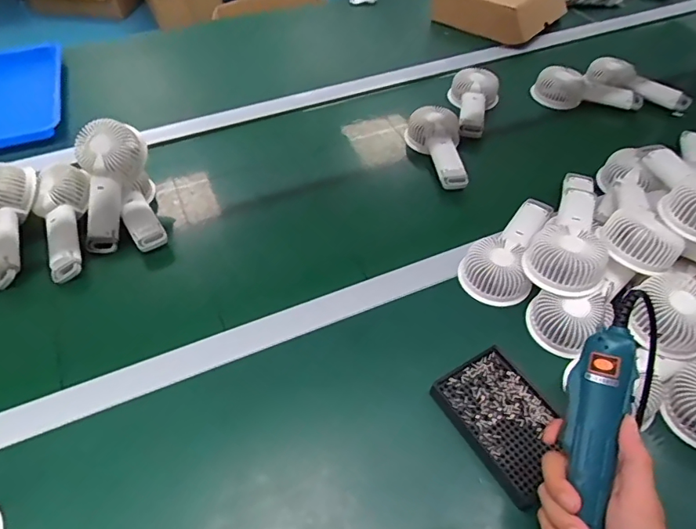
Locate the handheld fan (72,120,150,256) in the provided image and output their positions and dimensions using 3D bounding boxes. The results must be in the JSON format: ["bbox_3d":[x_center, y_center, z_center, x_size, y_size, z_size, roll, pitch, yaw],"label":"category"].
[{"bbox_3d":[-0.332,-0.106,0.660,0.078,0.050,0.177,4,85,3],"label":"handheld fan"}]

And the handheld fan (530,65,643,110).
[{"bbox_3d":[0.447,-0.325,0.900,0.187,0.061,0.059,7,50,5],"label":"handheld fan"}]

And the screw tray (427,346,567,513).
[{"bbox_3d":[0.159,0.158,0.491,0.093,0.022,0.134,-25,54,-20],"label":"screw tray"}]

